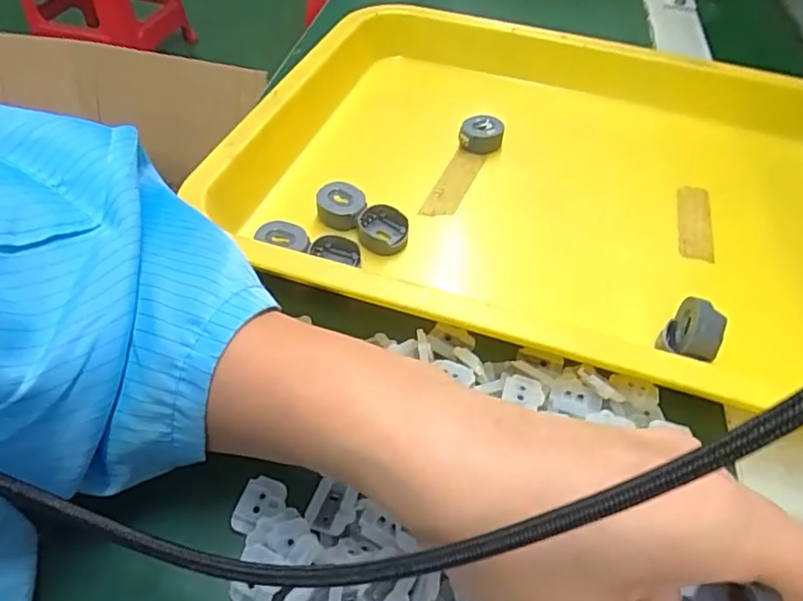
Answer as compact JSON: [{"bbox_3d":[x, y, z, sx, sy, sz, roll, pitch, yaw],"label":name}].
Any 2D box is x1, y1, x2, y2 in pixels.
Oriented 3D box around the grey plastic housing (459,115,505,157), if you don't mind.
[{"bbox_3d":[0.052,-0.107,0.383,0.027,0.015,0.022,12,49,7],"label":"grey plastic housing"}]

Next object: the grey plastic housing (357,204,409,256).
[{"bbox_3d":[-0.010,-0.039,0.326,0.027,0.015,0.024,1,48,-3],"label":"grey plastic housing"}]

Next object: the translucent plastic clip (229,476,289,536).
[{"bbox_3d":[-0.054,0.079,0.226,0.017,0.004,0.022,17,49,11],"label":"translucent plastic clip"}]

